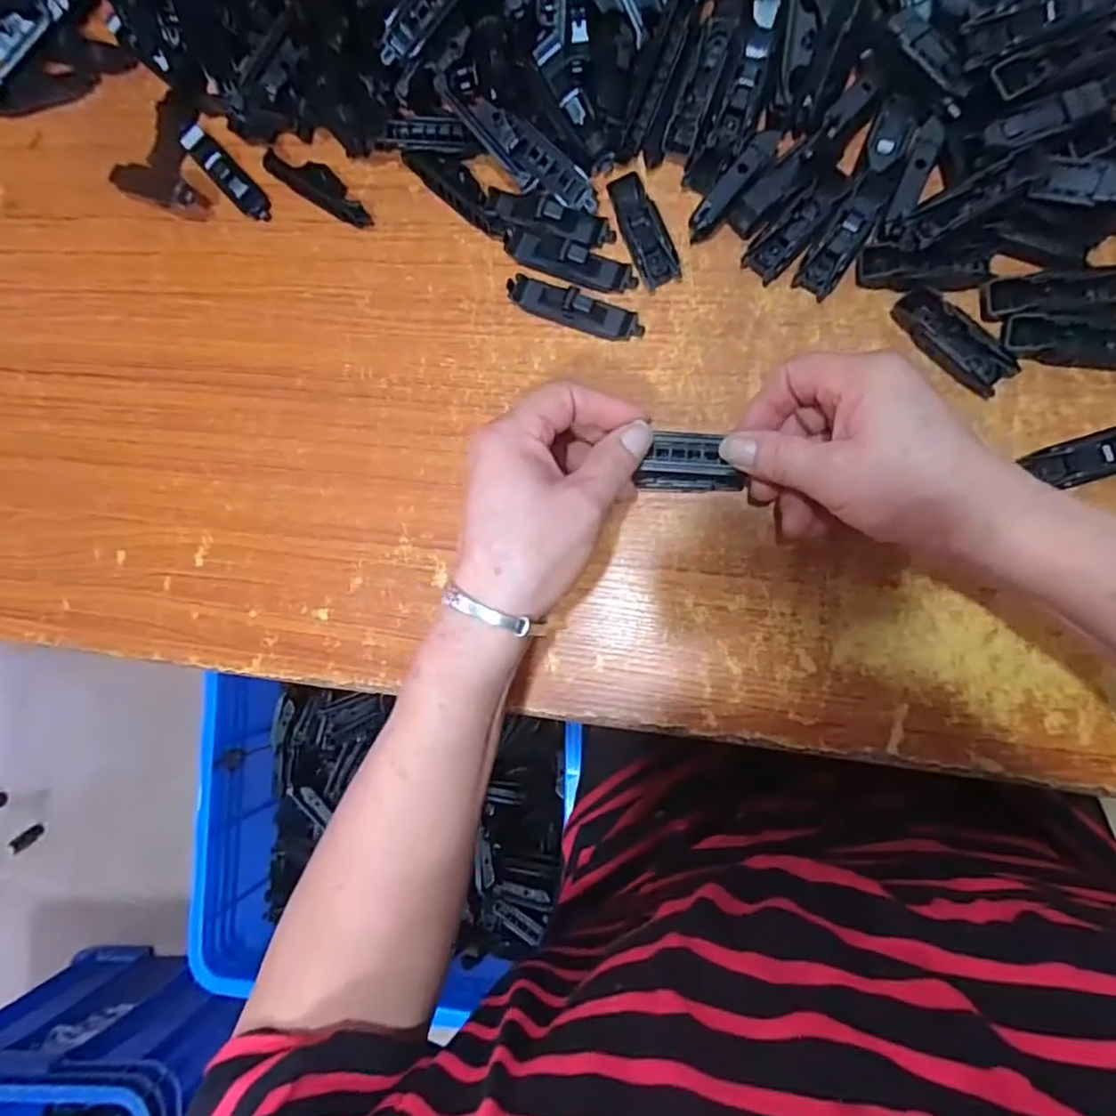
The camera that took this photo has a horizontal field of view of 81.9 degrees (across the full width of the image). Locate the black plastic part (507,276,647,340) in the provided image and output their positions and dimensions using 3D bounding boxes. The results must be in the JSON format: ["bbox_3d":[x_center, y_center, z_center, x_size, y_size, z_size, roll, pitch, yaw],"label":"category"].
[{"bbox_3d":[0.009,-0.144,0.371,0.081,0.018,0.018,21,91,10],"label":"black plastic part"}]

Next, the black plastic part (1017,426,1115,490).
[{"bbox_3d":[0.272,-0.052,0.323,0.062,0.015,0.022,-18,84,8],"label":"black plastic part"}]

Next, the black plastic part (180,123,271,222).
[{"bbox_3d":[-0.217,-0.251,0.414,0.018,0.017,0.079,-44,82,5],"label":"black plastic part"}]

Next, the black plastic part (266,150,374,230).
[{"bbox_3d":[-0.150,-0.237,0.408,0.078,0.015,0.021,35,93,9],"label":"black plastic part"}]

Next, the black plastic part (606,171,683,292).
[{"bbox_3d":[0.048,-0.189,0.371,0.024,0.011,0.066,-26,83,7],"label":"black plastic part"}]

